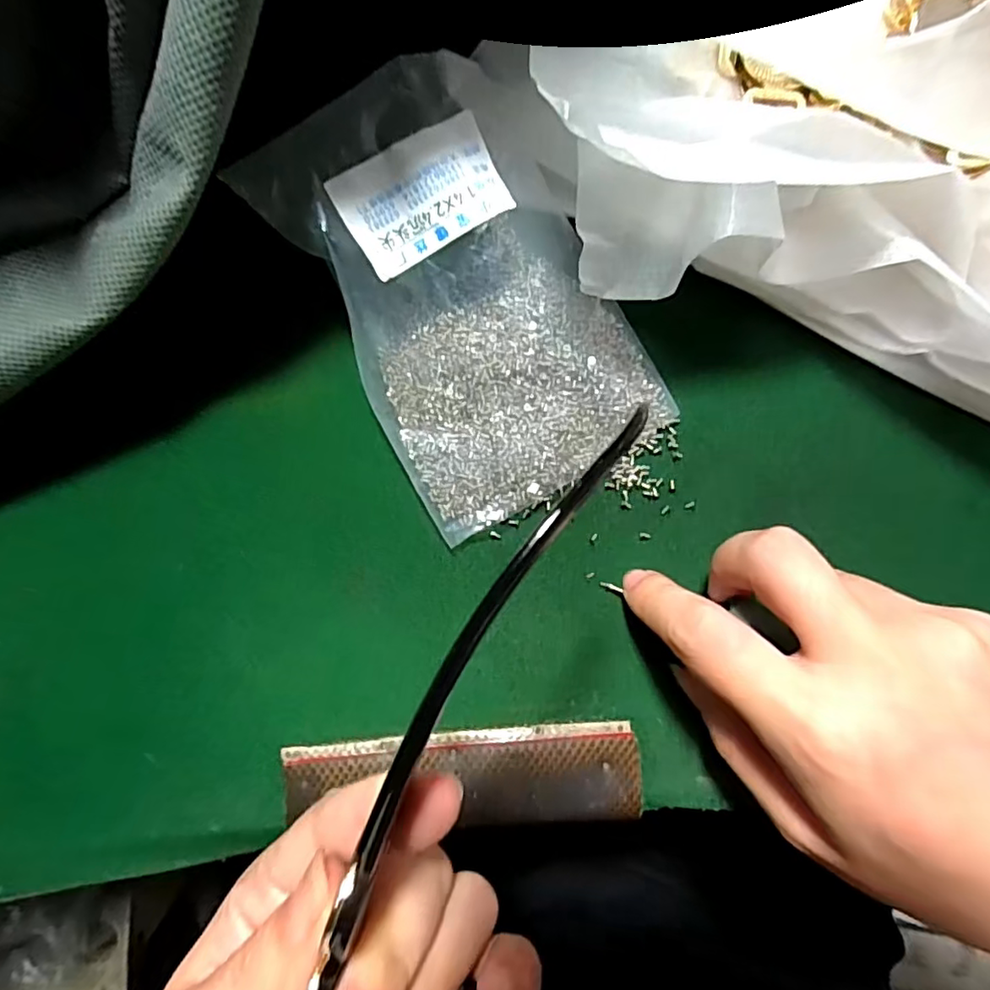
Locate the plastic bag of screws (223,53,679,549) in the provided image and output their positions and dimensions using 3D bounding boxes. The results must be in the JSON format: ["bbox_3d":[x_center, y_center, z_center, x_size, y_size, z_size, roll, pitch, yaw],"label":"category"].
[{"bbox_3d":[-0.006,-0.058,0.186,0.089,0.036,0.135,-29,91,-2],"label":"plastic bag of screws"}]

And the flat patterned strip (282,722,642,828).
[{"bbox_3d":[-0.010,0.094,0.199,0.117,0.008,0.032,0,90,-2],"label":"flat patterned strip"}]

